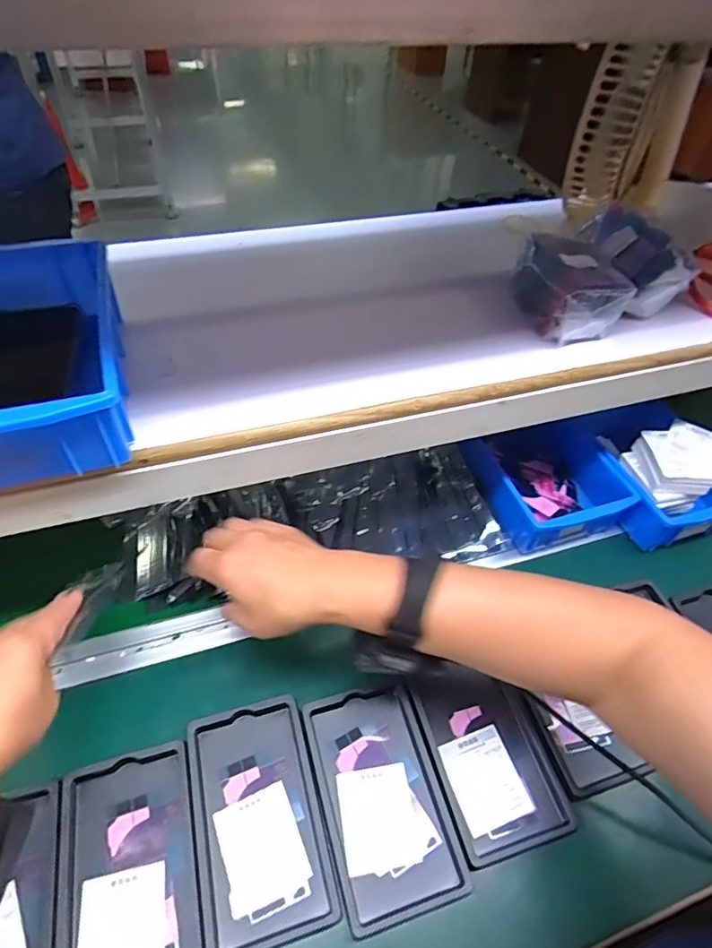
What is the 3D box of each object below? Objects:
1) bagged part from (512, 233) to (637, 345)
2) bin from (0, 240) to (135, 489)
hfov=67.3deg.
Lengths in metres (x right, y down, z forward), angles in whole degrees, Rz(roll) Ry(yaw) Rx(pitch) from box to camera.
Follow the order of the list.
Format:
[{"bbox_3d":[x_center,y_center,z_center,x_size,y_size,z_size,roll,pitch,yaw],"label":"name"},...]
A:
[{"bbox_3d":[0.187,-0.177,0.480,0.074,0.057,0.123,-5,49,-8],"label":"bagged part"},{"bbox_3d":[-0.226,-0.079,0.356,0.130,0.052,0.190,-13,51,-14],"label":"bin"}]

